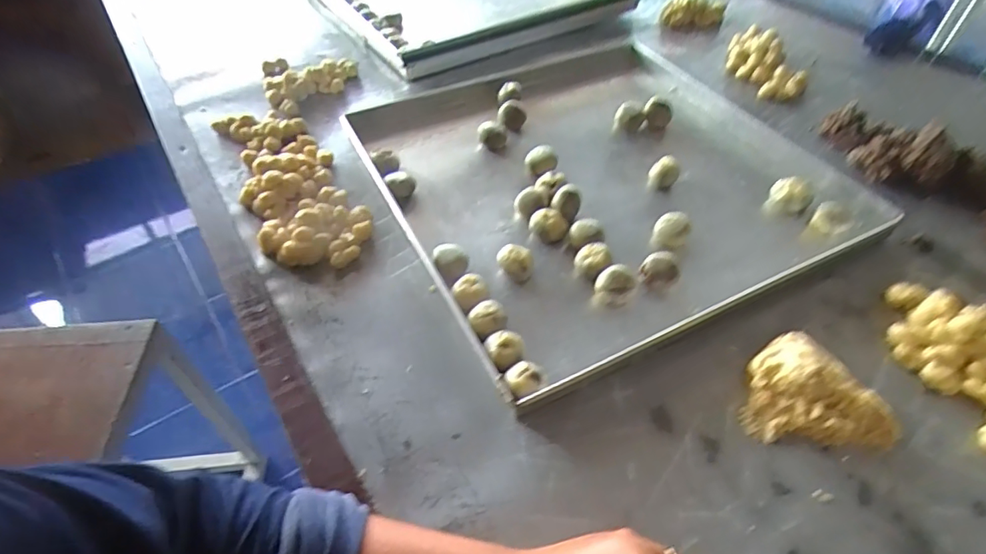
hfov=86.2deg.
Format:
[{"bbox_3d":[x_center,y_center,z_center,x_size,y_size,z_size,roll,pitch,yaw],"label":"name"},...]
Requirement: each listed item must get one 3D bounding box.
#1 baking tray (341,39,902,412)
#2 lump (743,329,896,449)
[{"bbox_3d":[0.134,-0.137,0.690,0.516,0.051,0.504,-21,51,-18],"label":"baking tray"},{"bbox_3d":[0.286,0.096,0.469,0.123,0.038,0.102,6,48,5],"label":"lump"}]

